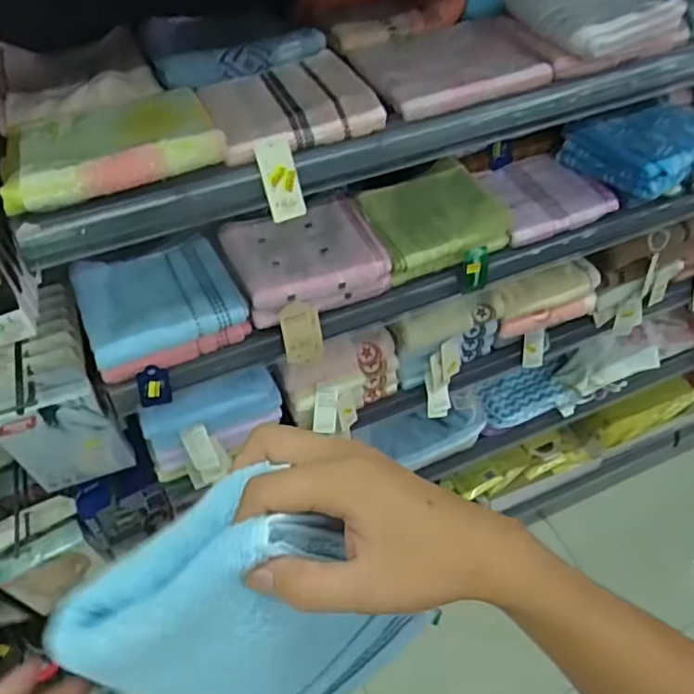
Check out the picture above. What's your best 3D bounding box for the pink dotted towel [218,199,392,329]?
[{"bbox_3d":[-0.059,-0.123,0.808,0.187,0.057,0.165,-21,50,-15],"label":"pink dotted towel"}]

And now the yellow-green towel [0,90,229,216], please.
[{"bbox_3d":[-0.236,-0.208,0.590,0.200,0.028,0.169,-19,50,-14],"label":"yellow-green towel"}]

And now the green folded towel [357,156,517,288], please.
[{"bbox_3d":[0.117,-0.186,0.856,0.185,0.054,0.157,-19,50,-14],"label":"green folded towel"}]

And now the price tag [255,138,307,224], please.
[{"bbox_3d":[-0.066,-0.168,0.606,0.036,0.078,0.006,-18,25,-11],"label":"price tag"}]

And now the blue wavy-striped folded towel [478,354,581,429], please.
[{"bbox_3d":[0.396,0.100,1.323,0.200,0.049,0.114,-12,49,-8],"label":"blue wavy-striped folded towel"}]

